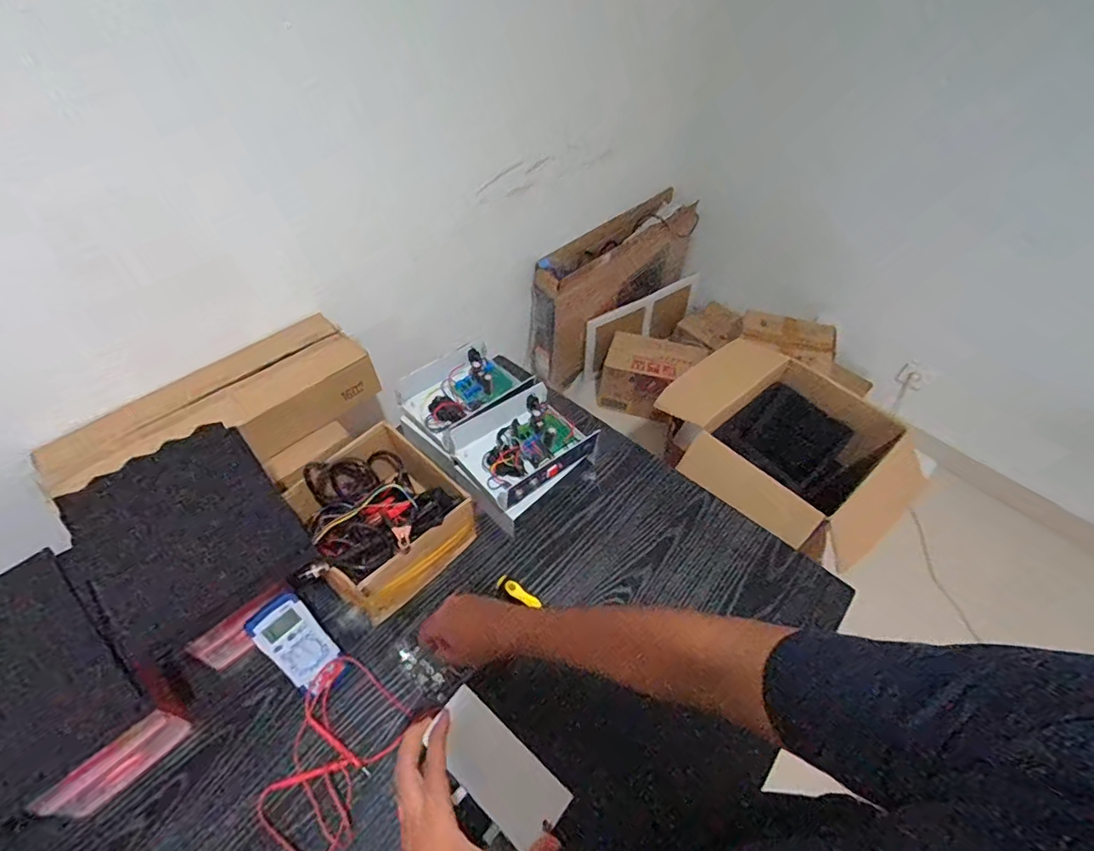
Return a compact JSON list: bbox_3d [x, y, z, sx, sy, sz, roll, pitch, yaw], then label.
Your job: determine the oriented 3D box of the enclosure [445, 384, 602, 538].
[{"bbox_3d":[-0.043,0.049,0.874,0.208,0.099,0.180,-34,60,-27],"label":"enclosure"}]

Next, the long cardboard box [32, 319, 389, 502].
[{"bbox_3d":[-0.629,-0.025,0.999,0.548,0.099,0.209,-36,61,-28],"label":"long cardboard box"}]

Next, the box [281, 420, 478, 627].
[{"bbox_3d":[-0.254,0.144,0.770,0.220,0.130,0.212,36,58,23],"label":"box"}]

